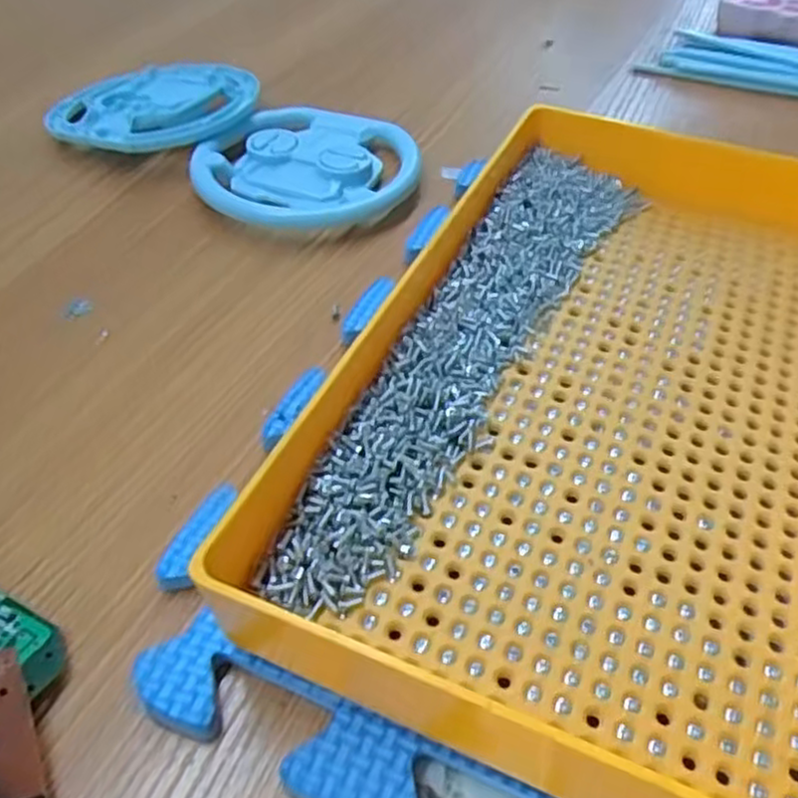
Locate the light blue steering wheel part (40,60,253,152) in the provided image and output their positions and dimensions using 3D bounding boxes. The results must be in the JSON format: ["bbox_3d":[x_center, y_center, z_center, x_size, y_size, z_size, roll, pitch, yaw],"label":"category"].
[{"bbox_3d":[-0.125,-0.149,0.377,0.100,0.010,0.090,8,48,6],"label":"light blue steering wheel part"}]

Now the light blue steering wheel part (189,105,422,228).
[{"bbox_3d":[-0.041,-0.107,0.346,0.095,0.015,0.099,1,48,-1],"label":"light blue steering wheel part"}]

